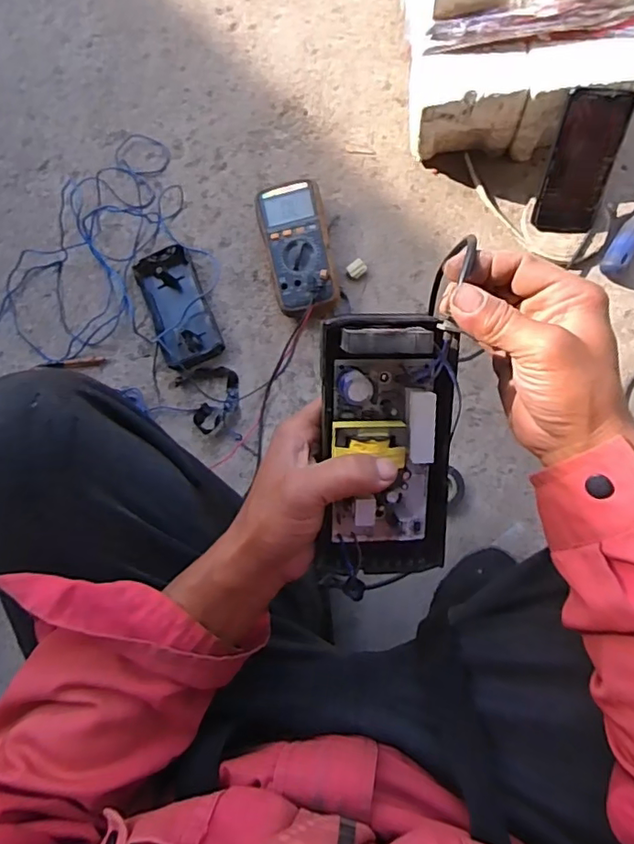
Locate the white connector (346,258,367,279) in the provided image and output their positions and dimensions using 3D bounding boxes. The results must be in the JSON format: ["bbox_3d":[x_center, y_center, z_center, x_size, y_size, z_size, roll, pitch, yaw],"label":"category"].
[{"bbox_3d":[0.057,-0.218,0.769,0.027,0.016,0.021,-38,82,3],"label":"white connector"}]

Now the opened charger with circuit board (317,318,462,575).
[{"bbox_3d":[0.045,0.021,0.346,0.085,0.048,0.173,-1,110,7],"label":"opened charger with circuit board"}]

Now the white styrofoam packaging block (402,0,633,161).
[{"bbox_3d":[0.248,-0.518,0.695,0.259,0.184,0.288,-4,85,6],"label":"white styrofoam packaging block"}]

